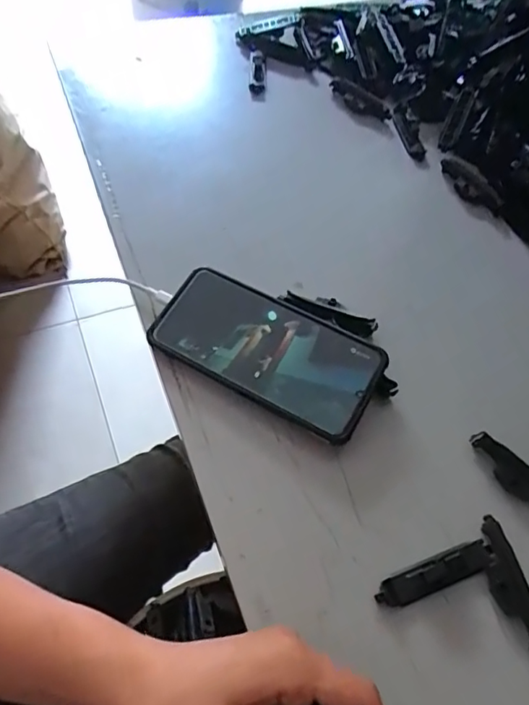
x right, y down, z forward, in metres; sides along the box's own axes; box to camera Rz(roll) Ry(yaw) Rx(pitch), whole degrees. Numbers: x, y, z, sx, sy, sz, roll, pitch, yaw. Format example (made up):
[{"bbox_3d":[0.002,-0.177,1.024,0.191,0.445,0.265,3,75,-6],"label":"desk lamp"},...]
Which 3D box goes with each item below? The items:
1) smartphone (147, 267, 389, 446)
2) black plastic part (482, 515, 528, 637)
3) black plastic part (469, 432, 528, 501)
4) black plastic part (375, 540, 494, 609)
[{"bbox_3d":[0.003,-0.003,0.397,0.168,0.009,0.078,28,71,10],"label":"smartphone"},{"bbox_3d":[0.155,0.146,0.335,0.022,0.010,0.082,-11,59,-11],"label":"black plastic part"},{"bbox_3d":[0.175,0.087,0.364,0.018,0.015,0.079,-39,68,-24],"label":"black plastic part"},{"bbox_3d":[0.109,0.139,0.334,0.079,0.017,0.020,-17,60,-14],"label":"black plastic part"}]

